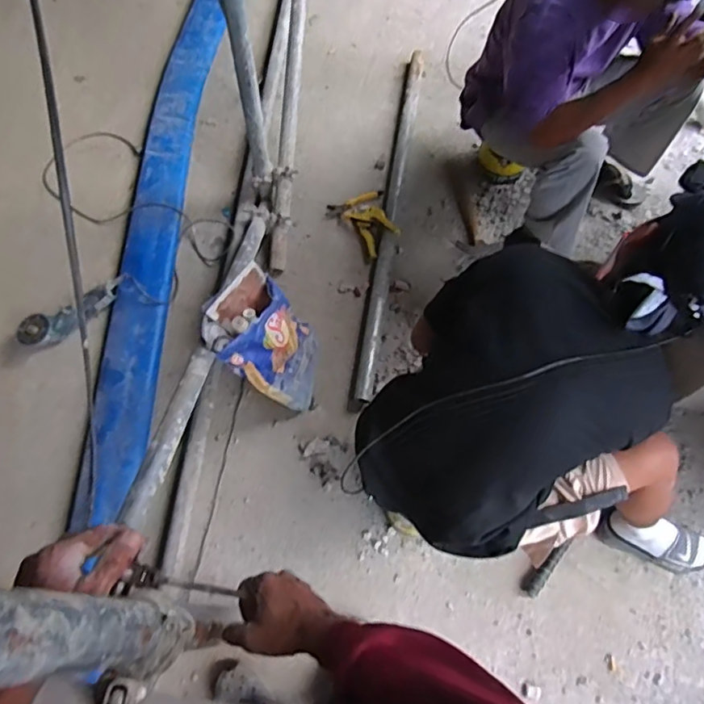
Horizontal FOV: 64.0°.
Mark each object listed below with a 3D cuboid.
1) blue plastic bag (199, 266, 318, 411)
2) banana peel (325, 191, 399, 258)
[{"bbox_3d":[-0.202,-0.022,1.403,0.097,0.399,0.229,6,65,33],"label":"blue plastic bag"},{"bbox_3d":[0.060,-0.418,1.752,0.160,0.033,0.236,-33,69,-14],"label":"banana peel"}]

